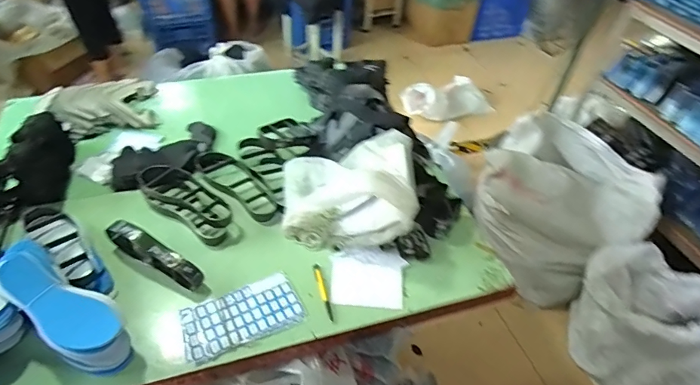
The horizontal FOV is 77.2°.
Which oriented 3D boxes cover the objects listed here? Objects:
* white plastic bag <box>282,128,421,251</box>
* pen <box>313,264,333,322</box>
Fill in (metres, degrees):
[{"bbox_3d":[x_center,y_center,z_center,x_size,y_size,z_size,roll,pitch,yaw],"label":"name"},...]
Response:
[{"bbox_3d":[-0.005,-0.023,1.059,0.313,0.193,0.277,-4,49,-3],"label":"white plastic bag"},{"bbox_3d":[-0.058,0.219,0.966,0.013,0.016,0.138,-14,51,-12],"label":"pen"}]

